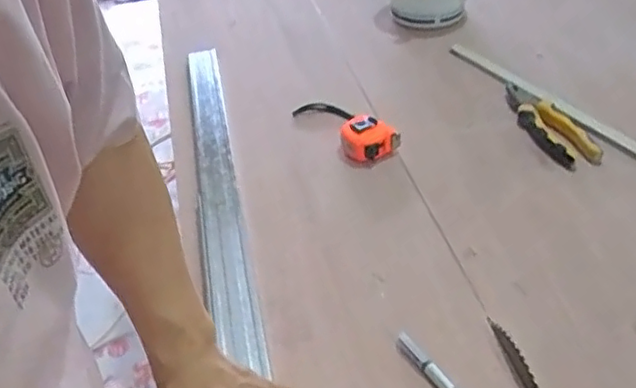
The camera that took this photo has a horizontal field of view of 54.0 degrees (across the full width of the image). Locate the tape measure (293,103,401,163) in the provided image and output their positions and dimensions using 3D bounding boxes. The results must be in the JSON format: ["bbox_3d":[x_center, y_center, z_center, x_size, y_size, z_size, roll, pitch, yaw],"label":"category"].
[{"bbox_3d":[0.037,-0.106,0.923,0.061,0.047,0.192,-27,45,-22],"label":"tape measure"}]

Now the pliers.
[{"bbox_3d":[0.328,-0.101,0.891,0.068,0.030,0.181,-18,42,-12],"label":"pliers"}]

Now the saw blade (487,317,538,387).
[{"bbox_3d":[0.192,0.165,0.592,0.010,0.024,0.134,-11,41,-5],"label":"saw blade"}]

